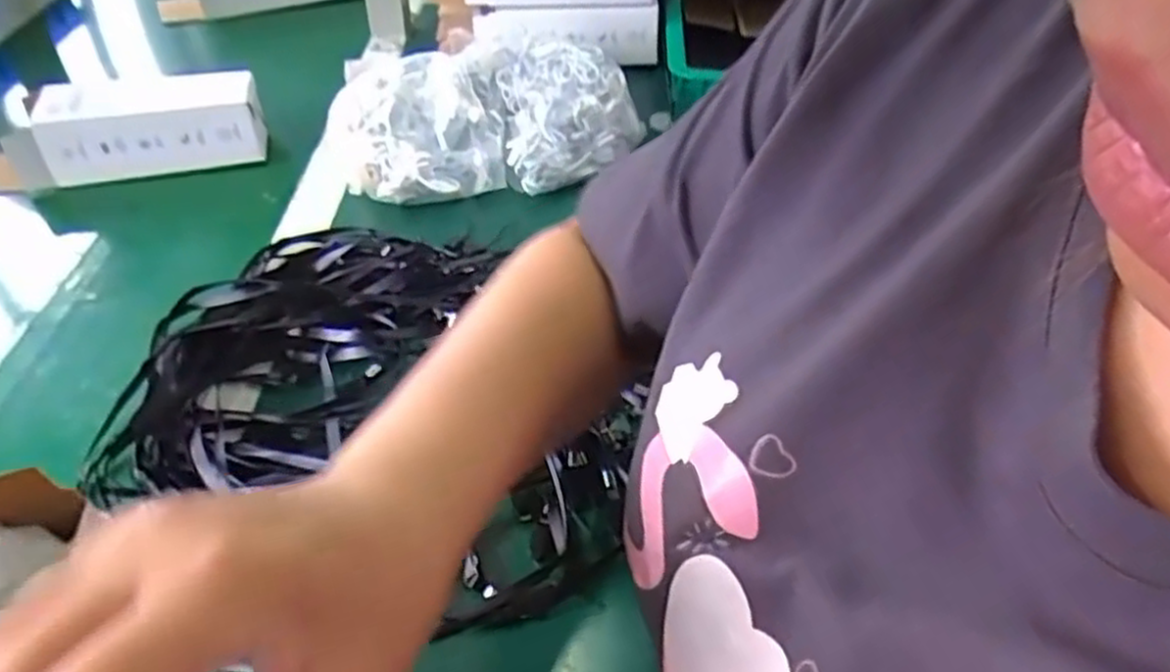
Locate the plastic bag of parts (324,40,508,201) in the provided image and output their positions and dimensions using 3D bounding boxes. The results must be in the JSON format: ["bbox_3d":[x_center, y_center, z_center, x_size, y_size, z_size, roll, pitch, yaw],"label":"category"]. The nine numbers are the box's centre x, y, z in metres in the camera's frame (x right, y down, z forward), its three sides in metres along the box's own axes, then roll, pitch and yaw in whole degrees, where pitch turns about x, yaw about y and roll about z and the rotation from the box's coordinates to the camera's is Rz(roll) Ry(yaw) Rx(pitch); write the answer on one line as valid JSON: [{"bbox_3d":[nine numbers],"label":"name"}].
[{"bbox_3d":[-0.152,-0.200,0.696,0.154,0.059,0.183,-2,46,-5],"label":"plastic bag of parts"}]

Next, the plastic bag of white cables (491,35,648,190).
[{"bbox_3d":[-0.017,-0.206,0.692,0.131,0.070,0.165,1,46,-2],"label":"plastic bag of white cables"}]

